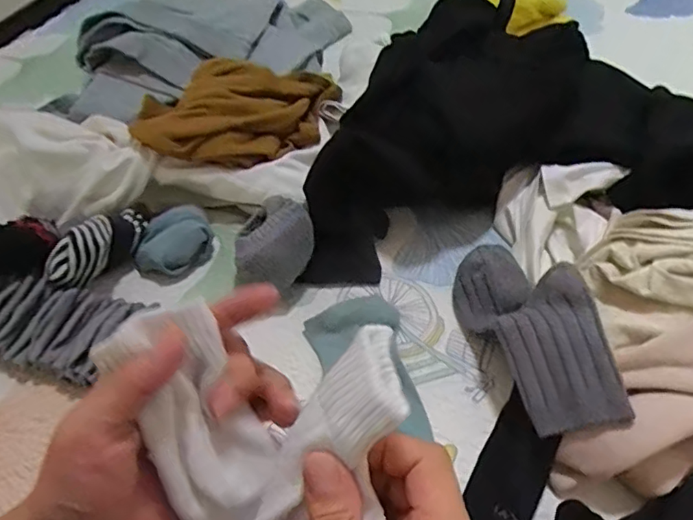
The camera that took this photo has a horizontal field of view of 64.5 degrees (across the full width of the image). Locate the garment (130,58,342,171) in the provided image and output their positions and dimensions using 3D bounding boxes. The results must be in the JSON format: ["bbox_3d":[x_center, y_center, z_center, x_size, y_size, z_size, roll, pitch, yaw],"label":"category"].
[{"bbox_3d":[-0.134,-0.178,0.679,0.237,0.069,0.168,-2,51,2],"label":"garment"}]

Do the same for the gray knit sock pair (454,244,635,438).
[{"bbox_3d":[0.171,0.061,0.504,0.093,0.080,0.216,-15,51,-6],"label":"gray knit sock pair"}]

